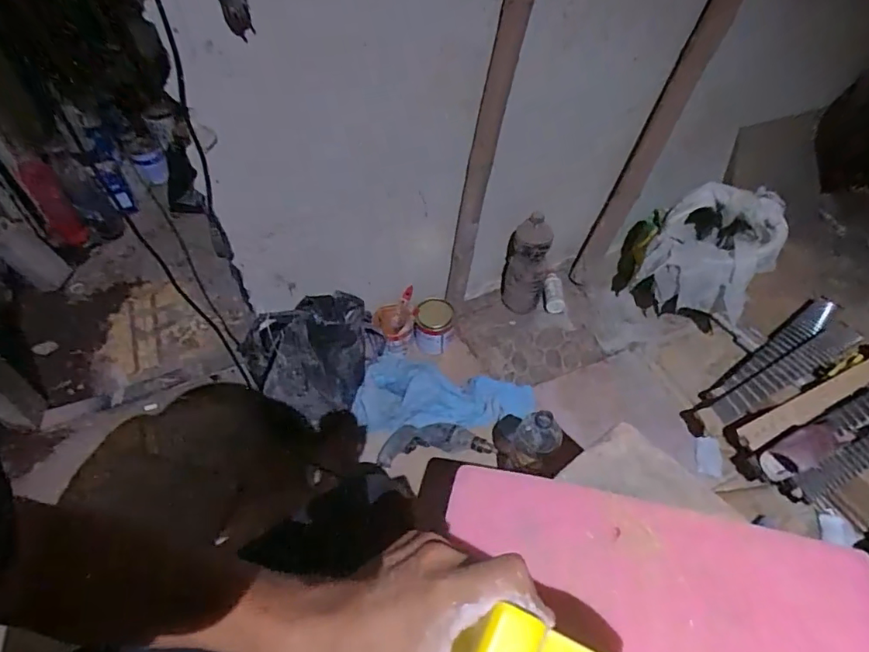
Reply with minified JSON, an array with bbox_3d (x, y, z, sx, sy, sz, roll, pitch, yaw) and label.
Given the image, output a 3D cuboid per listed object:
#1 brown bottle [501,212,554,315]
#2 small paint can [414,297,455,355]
[{"bbox_3d":[0.242,-0.154,1.379,0.111,0.293,0.086,13,52,12],"label":"brown bottle"},{"bbox_3d":[0.000,0.002,1.353,0.100,0.110,0.107,3,50,4],"label":"small paint can"}]

